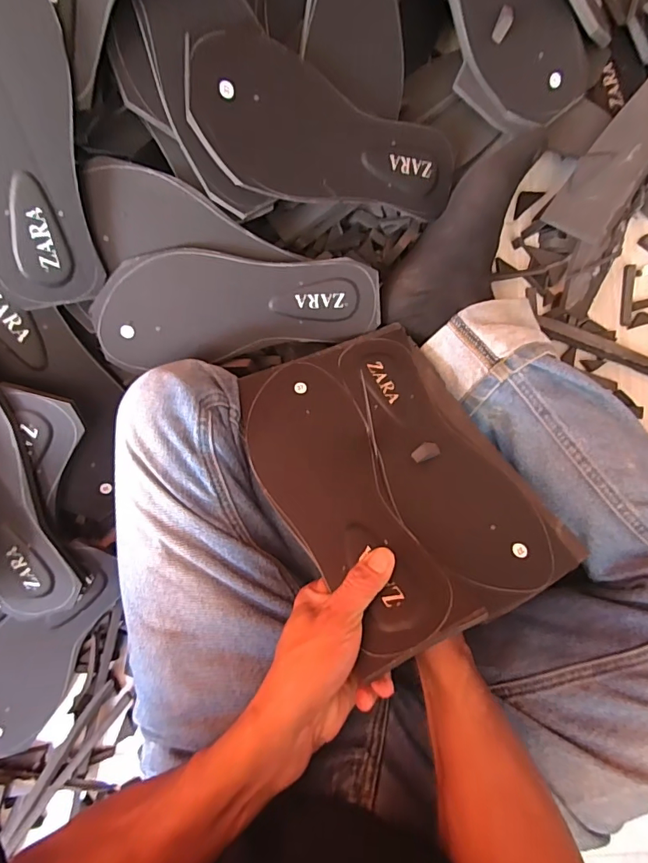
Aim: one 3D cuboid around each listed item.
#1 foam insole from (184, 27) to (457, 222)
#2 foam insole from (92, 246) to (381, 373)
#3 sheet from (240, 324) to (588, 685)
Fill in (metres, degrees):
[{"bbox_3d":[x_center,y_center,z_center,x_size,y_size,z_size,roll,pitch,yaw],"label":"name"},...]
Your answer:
[{"bbox_3d":[0.009,-0.243,0.389,0.245,0.010,0.097,3,107,-27],"label":"foam insole"},{"bbox_3d":[-0.075,-0.118,0.413,0.247,0.010,0.096,-9,117,-4],"label":"foam insole"},{"bbox_3d":[0.053,0.023,0.355,0.183,0.033,0.251,-22,63,-17],"label":"sheet"}]

